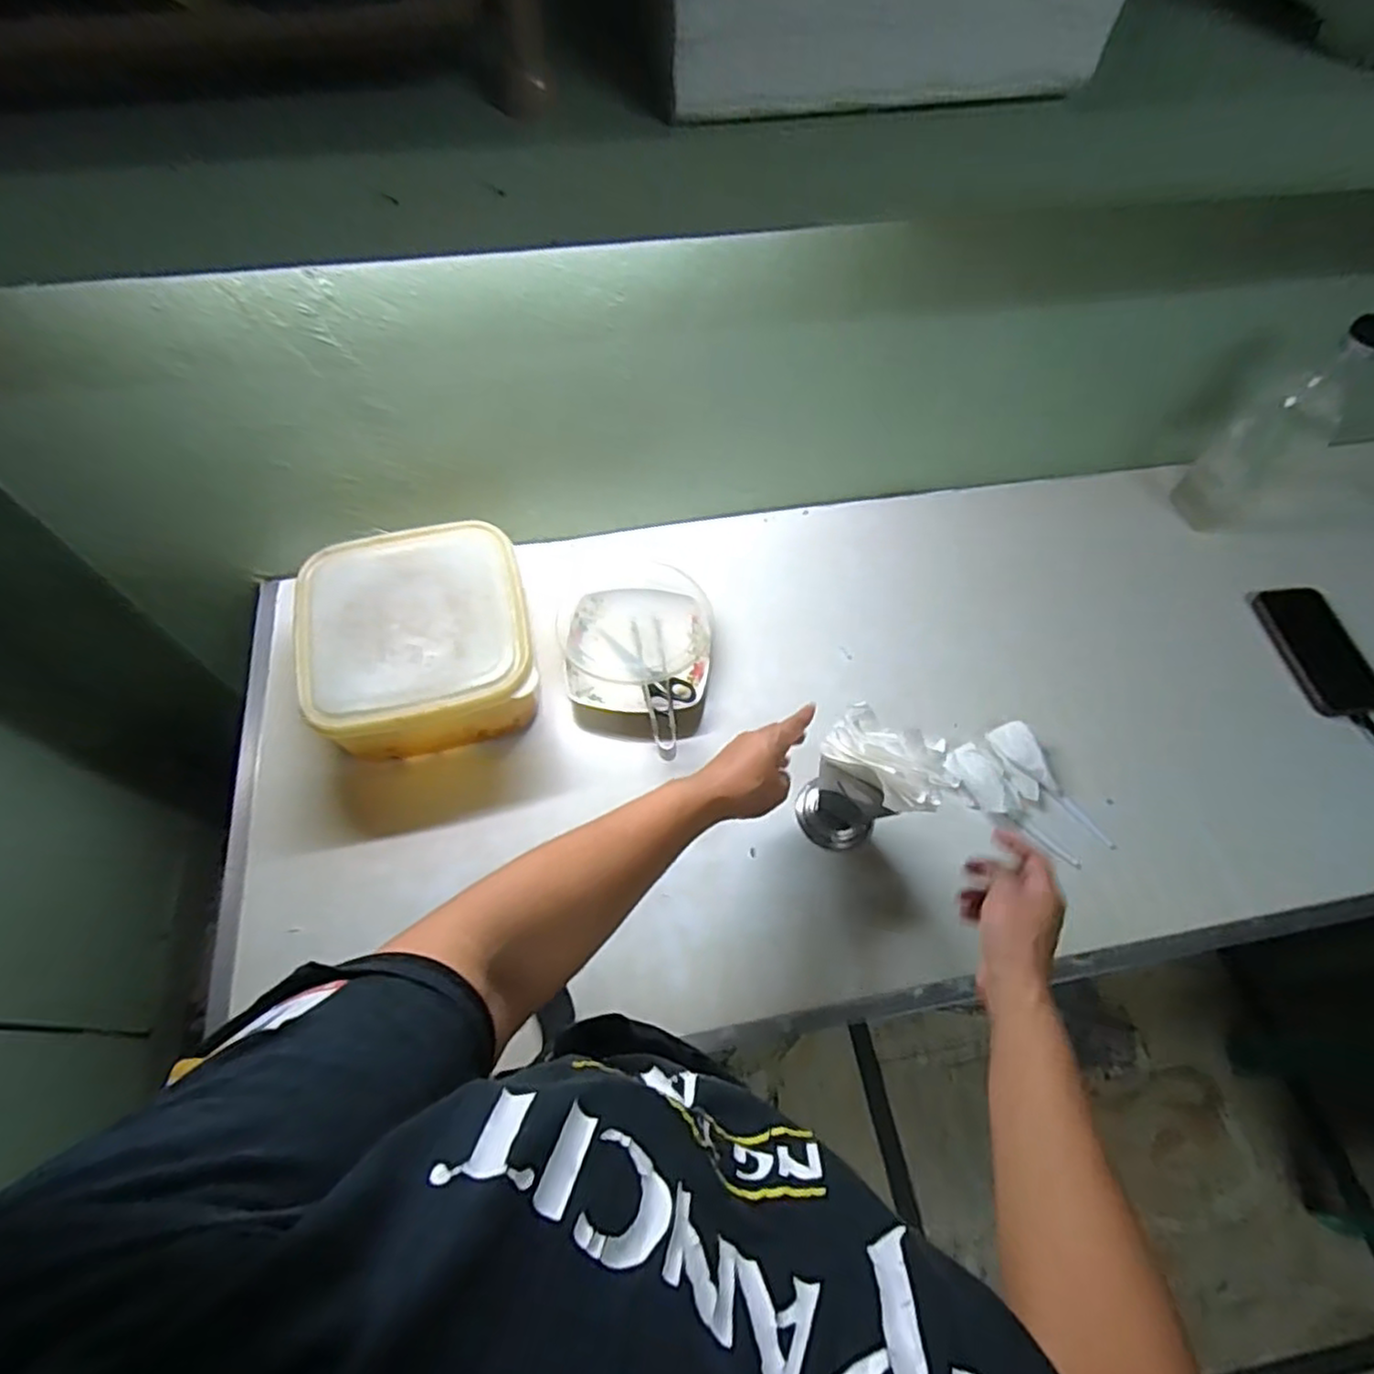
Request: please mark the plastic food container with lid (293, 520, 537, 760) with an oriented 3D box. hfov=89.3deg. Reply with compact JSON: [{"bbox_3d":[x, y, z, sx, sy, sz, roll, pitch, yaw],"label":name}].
[{"bbox_3d":[-0.264,-0.045,0.697,0.214,0.117,0.217,-15,63,-7],"label":"plastic food container with lid"}]

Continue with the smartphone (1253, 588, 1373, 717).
[{"bbox_3d":[0.714,-0.043,0.786,0.082,0.011,0.161,-5,63,-2],"label":"smartphone"}]

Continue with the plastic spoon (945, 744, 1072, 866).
[{"bbox_3d":[0.318,0.119,0.681,0.043,0.021,0.149,-36,68,-17],"label":"plastic spoon"}]

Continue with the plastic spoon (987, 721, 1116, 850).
[{"bbox_3d":[0.360,0.099,0.691,0.040,0.022,0.147,-28,66,-13],"label":"plastic spoon"}]

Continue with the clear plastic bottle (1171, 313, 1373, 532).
[{"bbox_3d":[0.671,-0.293,0.781,0.109,0.237,0.093,-38,68,-17],"label":"clear plastic bottle"}]

